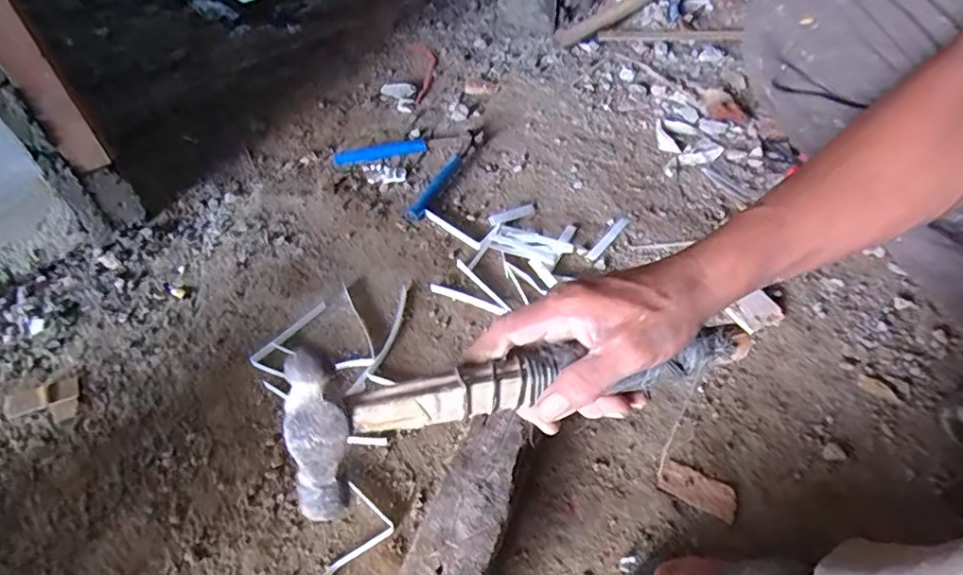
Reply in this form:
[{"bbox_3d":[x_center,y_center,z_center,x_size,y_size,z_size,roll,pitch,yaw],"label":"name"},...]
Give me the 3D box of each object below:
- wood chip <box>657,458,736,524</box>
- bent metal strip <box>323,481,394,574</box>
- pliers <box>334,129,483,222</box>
[{"bbox_3d":[0.191,0.177,0.487,0.065,0.004,0.031,24,52,20],"label":"wood chip"},{"bbox_3d":[-0.105,0.217,0.466,0.054,0.012,0.093,9,49,9],"label":"bent metal strip"},{"bbox_3d":[-0.081,-0.189,0.814,0.185,0.019,0.204,36,58,28],"label":"pliers"}]

